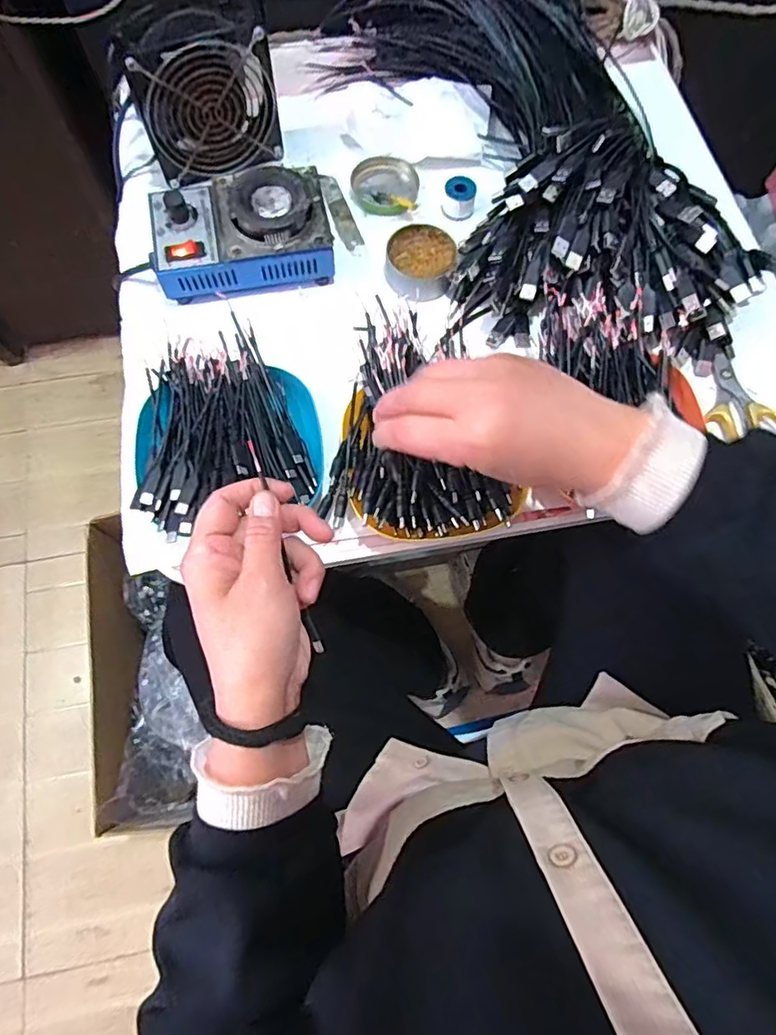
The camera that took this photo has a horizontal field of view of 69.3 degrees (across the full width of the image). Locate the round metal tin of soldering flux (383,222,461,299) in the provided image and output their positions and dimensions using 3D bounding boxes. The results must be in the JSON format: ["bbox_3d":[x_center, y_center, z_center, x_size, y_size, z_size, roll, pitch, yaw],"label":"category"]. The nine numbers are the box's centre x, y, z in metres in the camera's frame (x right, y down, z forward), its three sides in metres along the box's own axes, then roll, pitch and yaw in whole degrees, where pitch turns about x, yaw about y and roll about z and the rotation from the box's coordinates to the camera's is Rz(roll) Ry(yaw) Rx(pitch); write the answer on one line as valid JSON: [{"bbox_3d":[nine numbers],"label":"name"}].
[{"bbox_3d":[0.030,-0.231,0.509,0.062,0.023,0.068,1,73,-2],"label":"round metal tin of soldering flux"}]

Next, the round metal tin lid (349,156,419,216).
[{"bbox_3d":[-0.004,-0.326,0.555,0.064,0.017,0.063,1,73,-2],"label":"round metal tin lid"}]

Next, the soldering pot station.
[{"bbox_3d":[-0.128,-0.252,0.494,0.152,0.060,0.098,-13,74,-6],"label":"soldering pot station"}]

